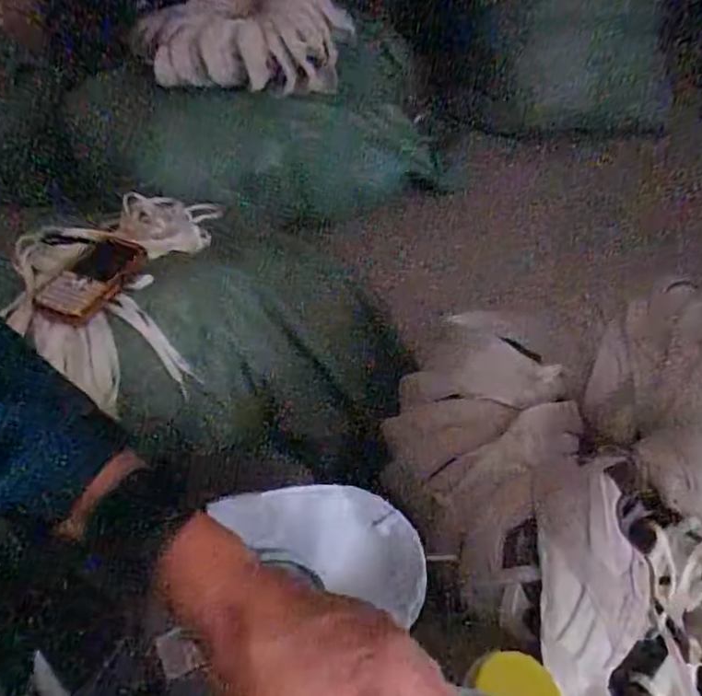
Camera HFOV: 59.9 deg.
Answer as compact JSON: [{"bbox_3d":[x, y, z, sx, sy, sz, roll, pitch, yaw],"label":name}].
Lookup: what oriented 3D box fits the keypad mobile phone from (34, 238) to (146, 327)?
[{"bbox_3d":[-0.272,-0.078,0.639,0.064,0.010,0.134,14,46,7],"label":"keypad mobile phone"}]

